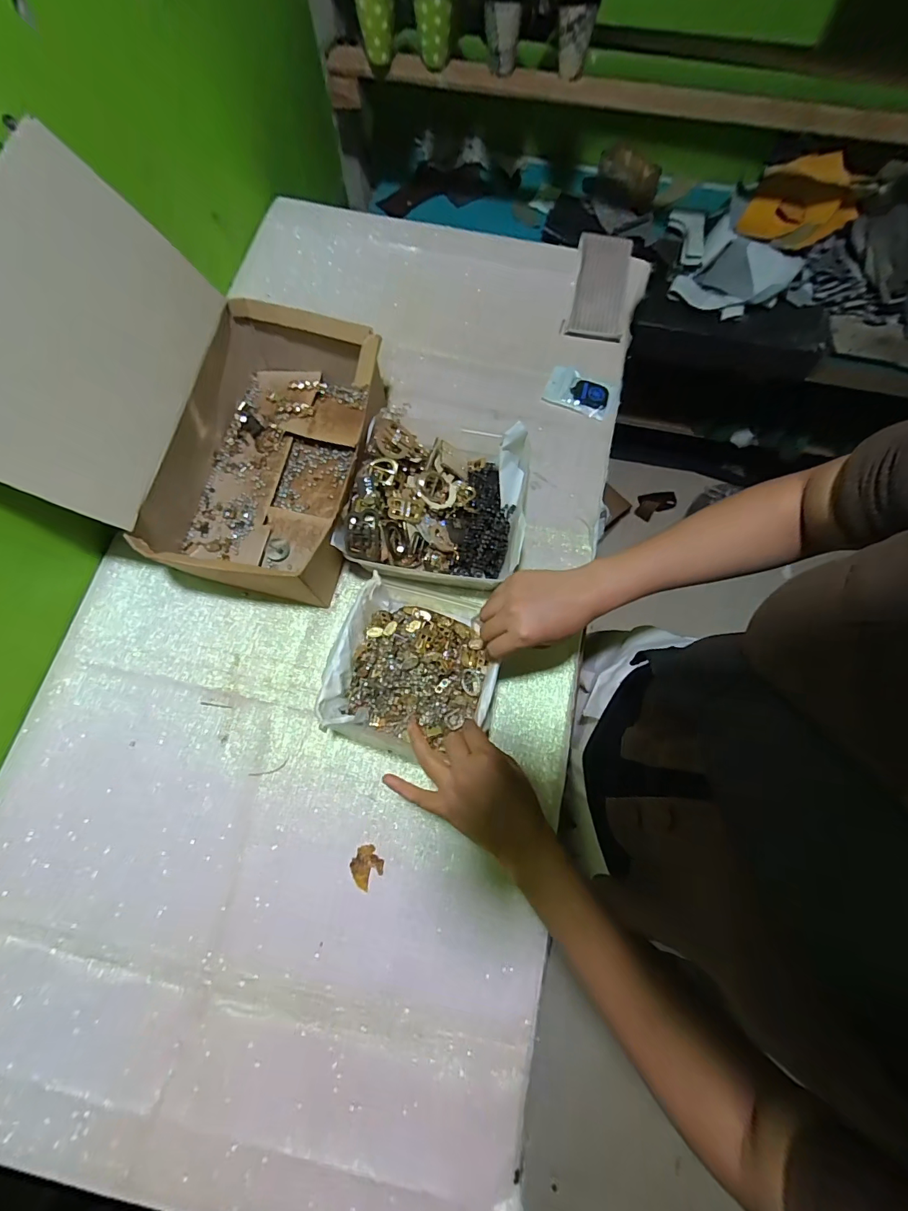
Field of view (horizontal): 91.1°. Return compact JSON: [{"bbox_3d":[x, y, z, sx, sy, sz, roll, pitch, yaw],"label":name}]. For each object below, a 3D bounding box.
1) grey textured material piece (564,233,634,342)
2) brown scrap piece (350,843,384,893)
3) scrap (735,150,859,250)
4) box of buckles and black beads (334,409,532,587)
[{"bbox_3d":[0.224,-0.485,0.675,0.080,0.027,0.170,10,73,2],"label":"grey textured material piece"},{"bbox_3d":[-0.092,0.273,0.467,0.033,0.004,0.035,-37,77,-11],"label":"brown scrap piece"},{"bbox_3d":[0.628,-0.732,0.794,0.163,0.054,0.223,27,74,8],"label":"scrap"},{"bbox_3d":[-0.018,-0.132,0.541,0.200,0.086,0.203,7,73,1],"label":"box of buckles and black beads"}]

